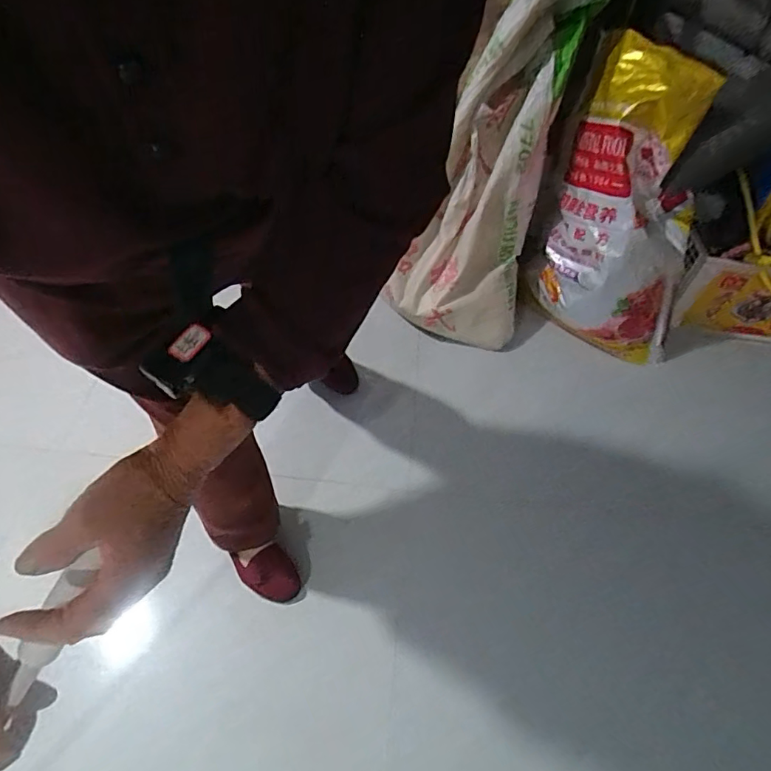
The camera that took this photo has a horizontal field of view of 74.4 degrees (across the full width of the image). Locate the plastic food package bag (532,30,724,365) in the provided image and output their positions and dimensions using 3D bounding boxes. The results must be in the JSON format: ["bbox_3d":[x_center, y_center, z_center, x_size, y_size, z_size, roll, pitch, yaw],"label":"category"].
[{"bbox_3d":[0.567,-0.406,1.187,0.313,0.692,0.229,-4,21,-8],"label":"plastic food package bag"}]

